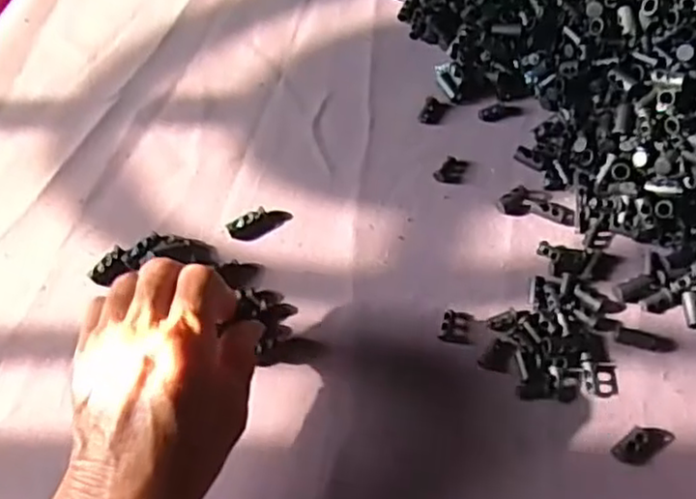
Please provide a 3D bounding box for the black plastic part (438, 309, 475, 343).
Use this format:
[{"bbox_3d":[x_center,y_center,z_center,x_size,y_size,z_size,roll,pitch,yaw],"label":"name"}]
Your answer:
[{"bbox_3d":[0.057,0.040,0.358,0.016,0.004,0.017,6,65,6],"label":"black plastic part"}]

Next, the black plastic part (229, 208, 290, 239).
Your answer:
[{"bbox_3d":[-0.050,-0.015,0.391,0.035,0.008,0.013,-27,66,-9],"label":"black plastic part"}]

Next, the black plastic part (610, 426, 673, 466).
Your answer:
[{"bbox_3d":[0.141,0.092,0.328,0.029,0.005,0.015,-31,67,-11],"label":"black plastic part"}]

